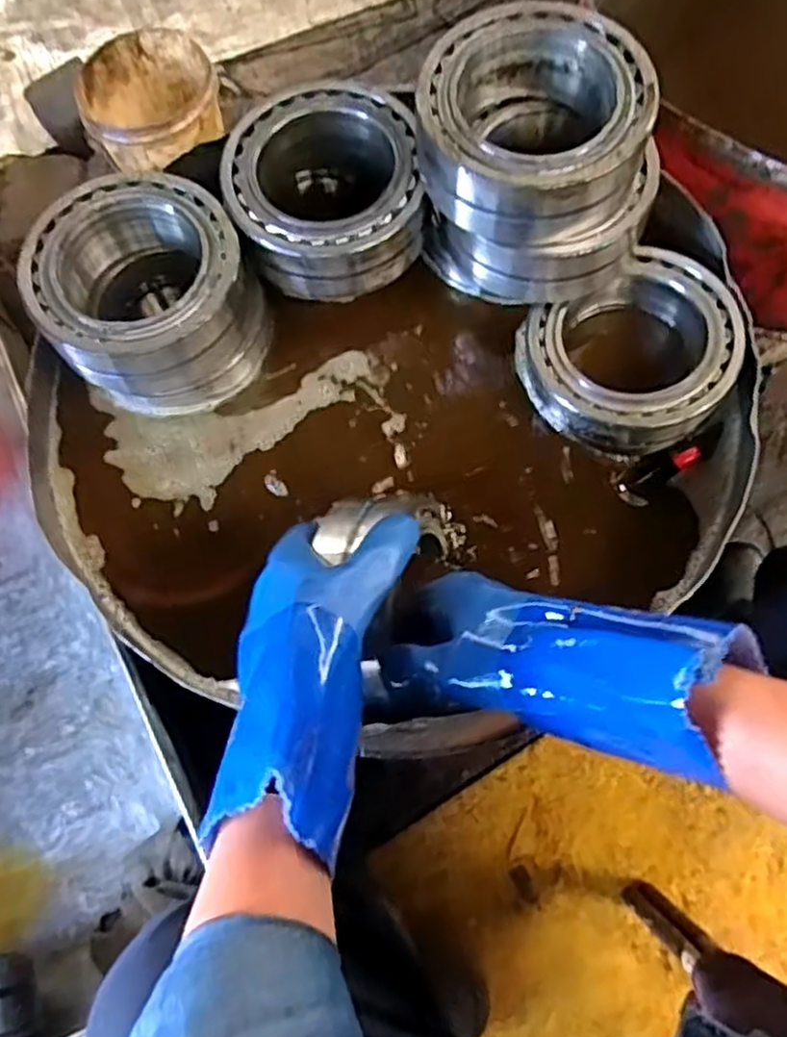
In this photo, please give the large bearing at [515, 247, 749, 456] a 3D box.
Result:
[{"bbox_3d":[0.194,-0.128,0.589,0.166,0.049,0.143,-27,72,-7],"label":"large bearing"}]

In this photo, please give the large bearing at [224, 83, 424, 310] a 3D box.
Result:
[{"bbox_3d":[-0.055,-0.263,0.598,0.149,0.083,0.149,0,72,1],"label":"large bearing"}]

